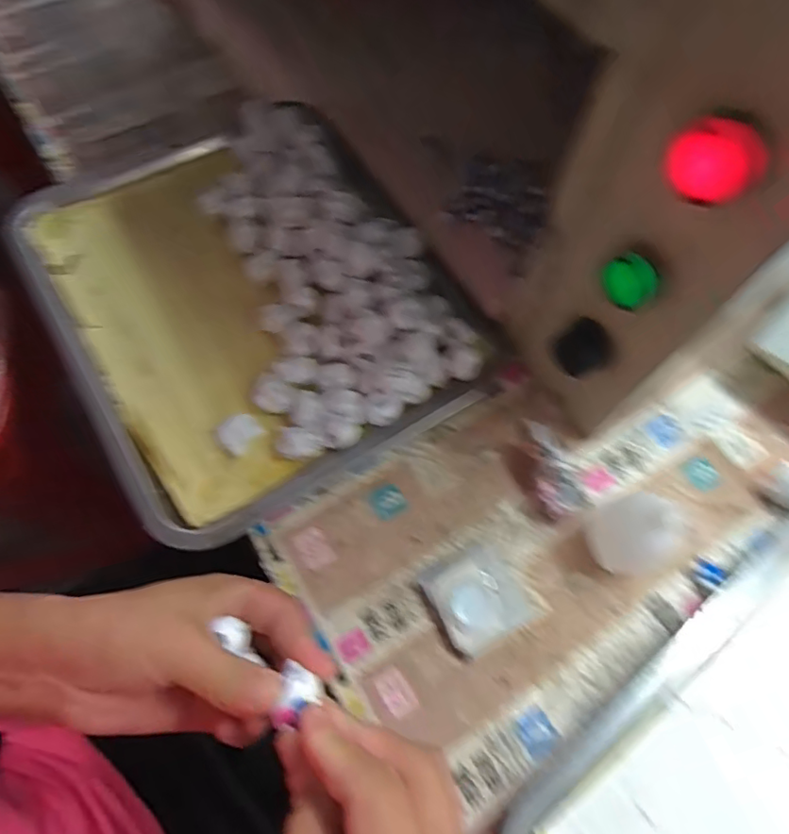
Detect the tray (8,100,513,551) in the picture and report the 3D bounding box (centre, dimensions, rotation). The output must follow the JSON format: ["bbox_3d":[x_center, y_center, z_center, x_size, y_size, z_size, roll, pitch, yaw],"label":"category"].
[{"bbox_3d":[-0.109,-0.095,0.408,0.263,0.045,0.324,-31,71,-12],"label":"tray"}]

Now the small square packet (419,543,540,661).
[{"bbox_3d":[0.050,0.108,0.330,0.052,0.009,0.055,-27,70,-11],"label":"small square packet"}]

